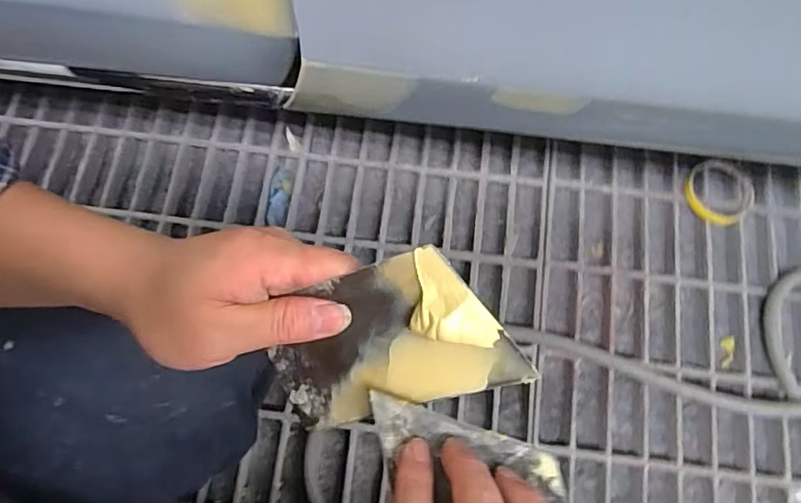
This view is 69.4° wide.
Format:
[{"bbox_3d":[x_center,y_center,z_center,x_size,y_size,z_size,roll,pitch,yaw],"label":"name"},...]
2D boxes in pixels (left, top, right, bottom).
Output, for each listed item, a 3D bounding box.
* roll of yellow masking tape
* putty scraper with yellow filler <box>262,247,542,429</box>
[{"bbox_3d":[0.410,-0.079,0.738,0.087,0.018,0.086,0,73,0],"label":"roll of yellow masking tape"},{"bbox_3d":[-0.011,0.044,0.261,0.114,0.012,0.072,-21,105,23],"label":"putty scraper with yellow filler"}]

